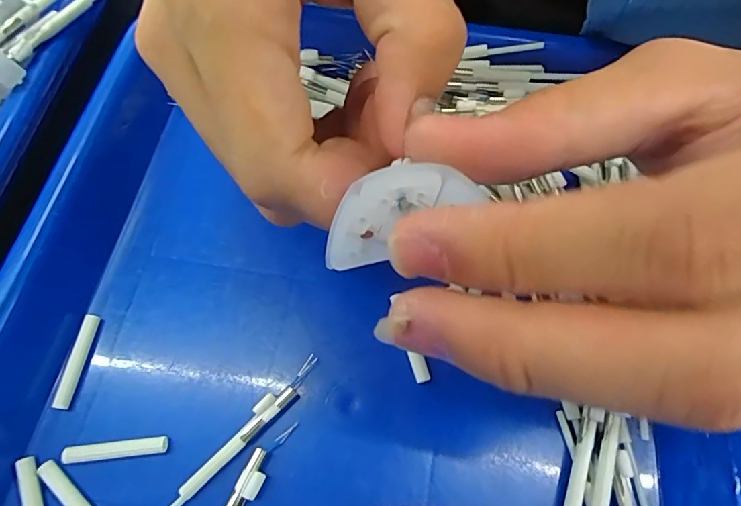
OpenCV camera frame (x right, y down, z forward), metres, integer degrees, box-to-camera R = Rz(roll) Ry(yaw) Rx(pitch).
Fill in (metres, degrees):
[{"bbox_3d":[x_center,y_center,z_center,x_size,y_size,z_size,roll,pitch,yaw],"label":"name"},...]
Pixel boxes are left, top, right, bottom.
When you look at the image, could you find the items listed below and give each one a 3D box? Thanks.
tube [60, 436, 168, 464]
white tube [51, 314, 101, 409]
[{"bbox_3d":[-0.086,0.067,0.164,0.034,0.006,0.006,-6,67,-2],"label":"tube"},{"bbox_3d":[-0.107,0.039,0.175,0.004,0.006,0.033,6,67,3],"label":"white tube"}]

